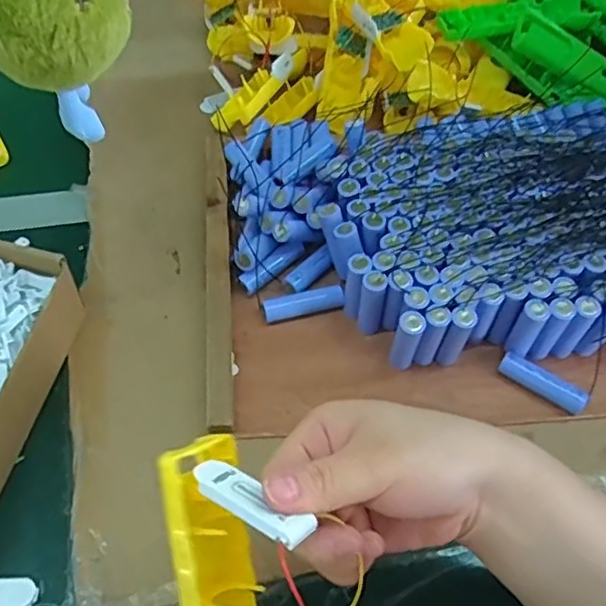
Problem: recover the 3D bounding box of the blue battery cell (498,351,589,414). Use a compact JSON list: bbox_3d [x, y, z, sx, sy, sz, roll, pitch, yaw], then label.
[{"bbox_3d":[0.180,0.061,0.479,0.065,0.021,0.017,35,59,19],"label":"blue battery cell"}]

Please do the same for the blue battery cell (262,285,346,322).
[{"bbox_3d":[0.001,0.001,0.515,0.067,0.018,0.017,-16,57,-15],"label":"blue battery cell"}]

